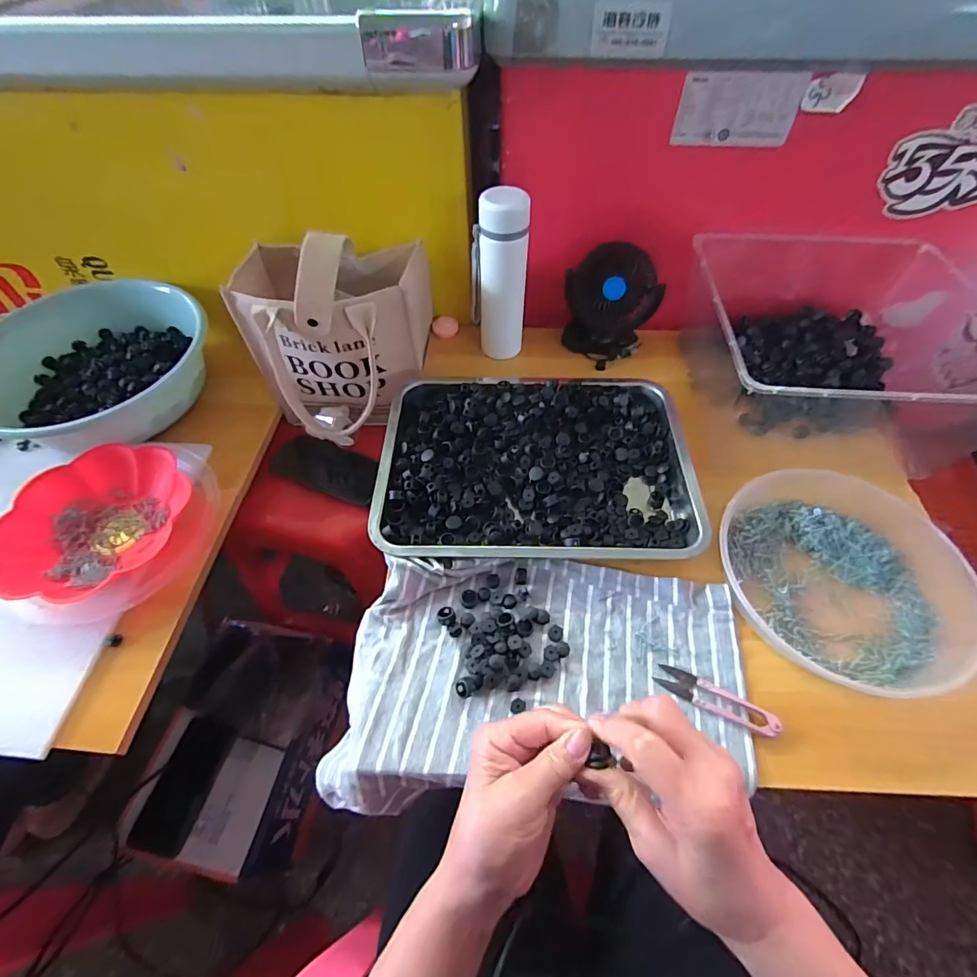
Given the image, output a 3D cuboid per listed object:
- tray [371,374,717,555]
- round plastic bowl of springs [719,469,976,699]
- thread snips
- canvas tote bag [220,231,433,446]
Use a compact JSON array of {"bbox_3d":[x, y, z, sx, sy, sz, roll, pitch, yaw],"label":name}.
[{"bbox_3d":[0.052,-0.036,0.540,0.340,0.035,0.248,0,56,1],"label":"tray"},{"bbox_3d":[0.341,0.082,0.466,0.214,0.043,0.211,0,56,0],"label":"round plastic bowl of springs"},{"bbox_3d":[0.201,0.185,0.413,0.101,0.014,0.023,23,59,15],"label":"thread snips"},{"bbox_3d":[-0.203,-0.203,0.623,0.210,0.228,0.215,8,56,6],"label":"canvas tote bag"}]

